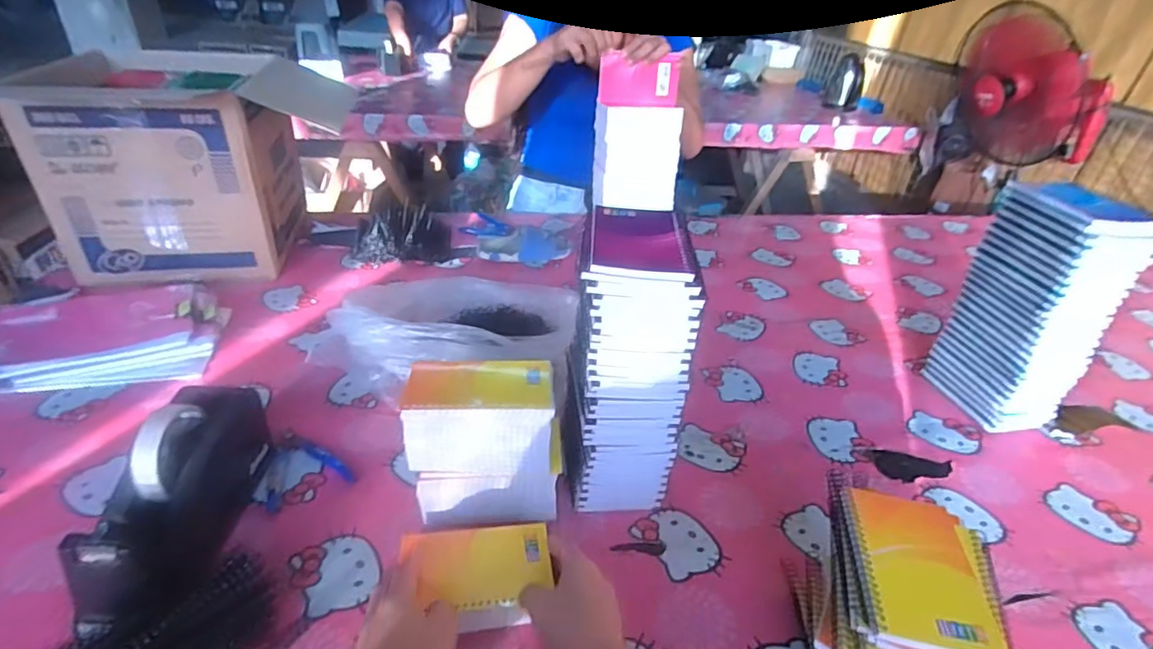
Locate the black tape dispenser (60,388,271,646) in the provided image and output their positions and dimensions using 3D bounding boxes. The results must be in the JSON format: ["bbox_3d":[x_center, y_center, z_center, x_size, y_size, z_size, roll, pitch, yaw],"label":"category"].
[{"bbox_3d":[-0.345,0.157,0.511,0.076,0.113,0.223,0,32,-7],"label":"black tape dispenser"}]

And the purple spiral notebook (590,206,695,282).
[{"bbox_3d":[0.054,-0.074,0.505,0.078,0.007,0.129,4,32,0],"label":"purple spiral notebook"}]

